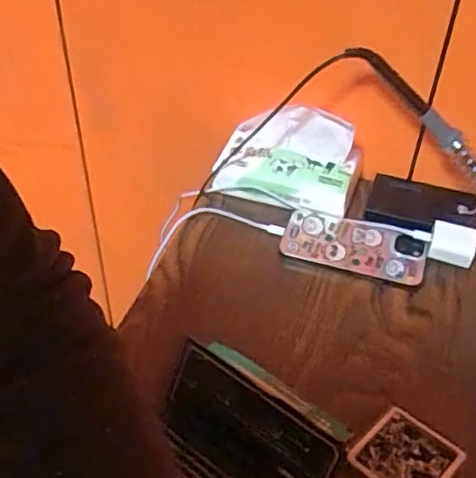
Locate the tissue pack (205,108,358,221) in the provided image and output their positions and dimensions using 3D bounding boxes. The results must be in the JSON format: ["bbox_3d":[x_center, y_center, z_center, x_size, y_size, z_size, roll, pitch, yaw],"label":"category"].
[{"bbox_3d":[0.047,-0.078,0.688,0.146,0.108,0.064,12,48,12],"label":"tissue pack"}]

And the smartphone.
[{"bbox_3d":[0.113,0.009,0.650,0.141,0.010,0.057,15,68,15],"label":"smartphone"}]

